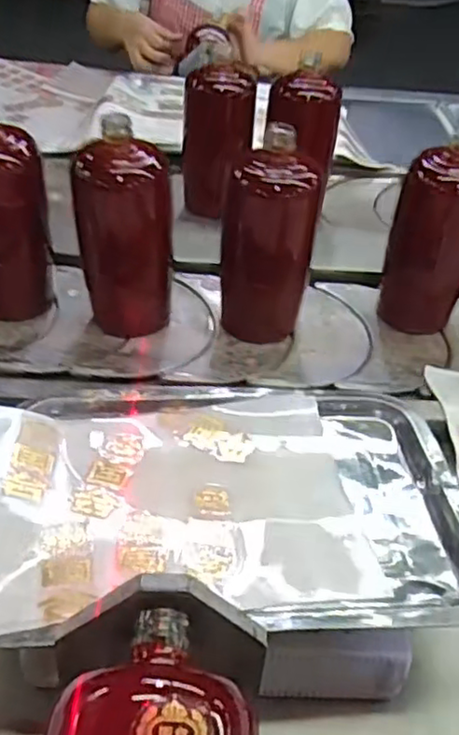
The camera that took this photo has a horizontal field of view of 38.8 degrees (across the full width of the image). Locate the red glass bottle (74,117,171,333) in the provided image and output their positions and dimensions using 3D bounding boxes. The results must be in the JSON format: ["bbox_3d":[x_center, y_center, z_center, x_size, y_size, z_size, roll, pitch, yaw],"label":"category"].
[{"bbox_3d":[-0.090,-0.114,0.572,0.074,0.175,0.062,-29,50,-35],"label":"red glass bottle"}]

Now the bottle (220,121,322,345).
[{"bbox_3d":[0.034,-0.109,0.585,0.080,0.173,0.070,6,39,1],"label":"bottle"}]

